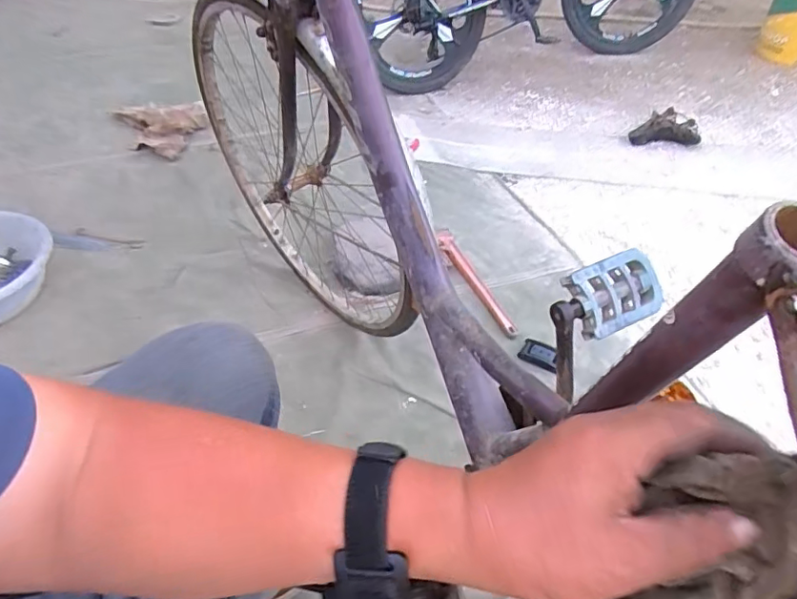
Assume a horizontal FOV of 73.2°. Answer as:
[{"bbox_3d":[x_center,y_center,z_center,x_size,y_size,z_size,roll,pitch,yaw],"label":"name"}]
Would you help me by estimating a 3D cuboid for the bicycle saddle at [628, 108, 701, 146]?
[{"bbox_3d":[0.789,-0.499,1.594,0.188,0.068,0.117,12,47,11],"label":"bicycle saddle"}]

